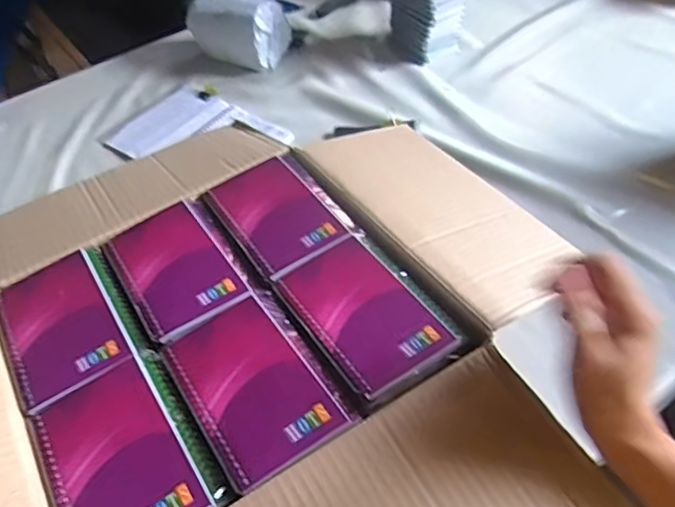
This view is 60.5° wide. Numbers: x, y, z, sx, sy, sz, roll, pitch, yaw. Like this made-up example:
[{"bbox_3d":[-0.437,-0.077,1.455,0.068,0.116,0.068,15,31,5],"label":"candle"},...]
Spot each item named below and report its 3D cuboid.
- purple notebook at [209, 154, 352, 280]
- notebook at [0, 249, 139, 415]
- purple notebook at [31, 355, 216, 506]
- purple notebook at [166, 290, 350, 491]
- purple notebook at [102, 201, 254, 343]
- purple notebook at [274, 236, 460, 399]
[{"bbox_3d":[-0.054,-0.037,0.507,0.082,0.006,0.128,-30,52,-20],"label":"purple notebook"},{"bbox_3d":[-0.215,0.052,0.447,0.079,0.009,0.134,-29,52,-19],"label":"notebook"},{"bbox_3d":[-0.141,0.131,0.370,0.079,0.005,0.130,-29,52,-19],"label":"purple notebook"},{"bbox_3d":[-0.062,0.087,0.397,0.080,0.009,0.133,-30,52,-19],"label":"purple notebook"},{"bbox_3d":[-0.139,0.011,0.487,0.083,0.007,0.138,-29,52,-19],"label":"purple notebook"},{"bbox_3d":[0.018,0.040,0.429,0.080,0.007,0.129,-28,51,-18],"label":"purple notebook"}]

